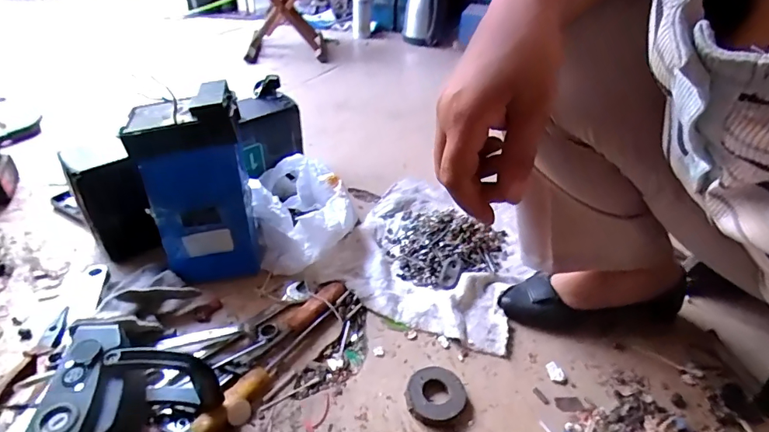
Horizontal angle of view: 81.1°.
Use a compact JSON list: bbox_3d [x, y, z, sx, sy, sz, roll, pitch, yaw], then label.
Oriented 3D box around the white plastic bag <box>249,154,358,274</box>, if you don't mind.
[{"bbox_3d":[-0.129,-0.012,0.713,0.152,0.104,0.201,-2,36,-6],"label":"white plastic bag"}]

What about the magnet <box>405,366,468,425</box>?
[{"bbox_3d":[0.060,0.203,0.510,0.063,0.017,0.067,2,36,-1],"label":"magnet"}]

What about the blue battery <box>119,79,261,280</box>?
[{"bbox_3d":[-0.242,-0.031,0.593,0.121,0.259,0.078,-5,37,-10],"label":"blue battery"}]

